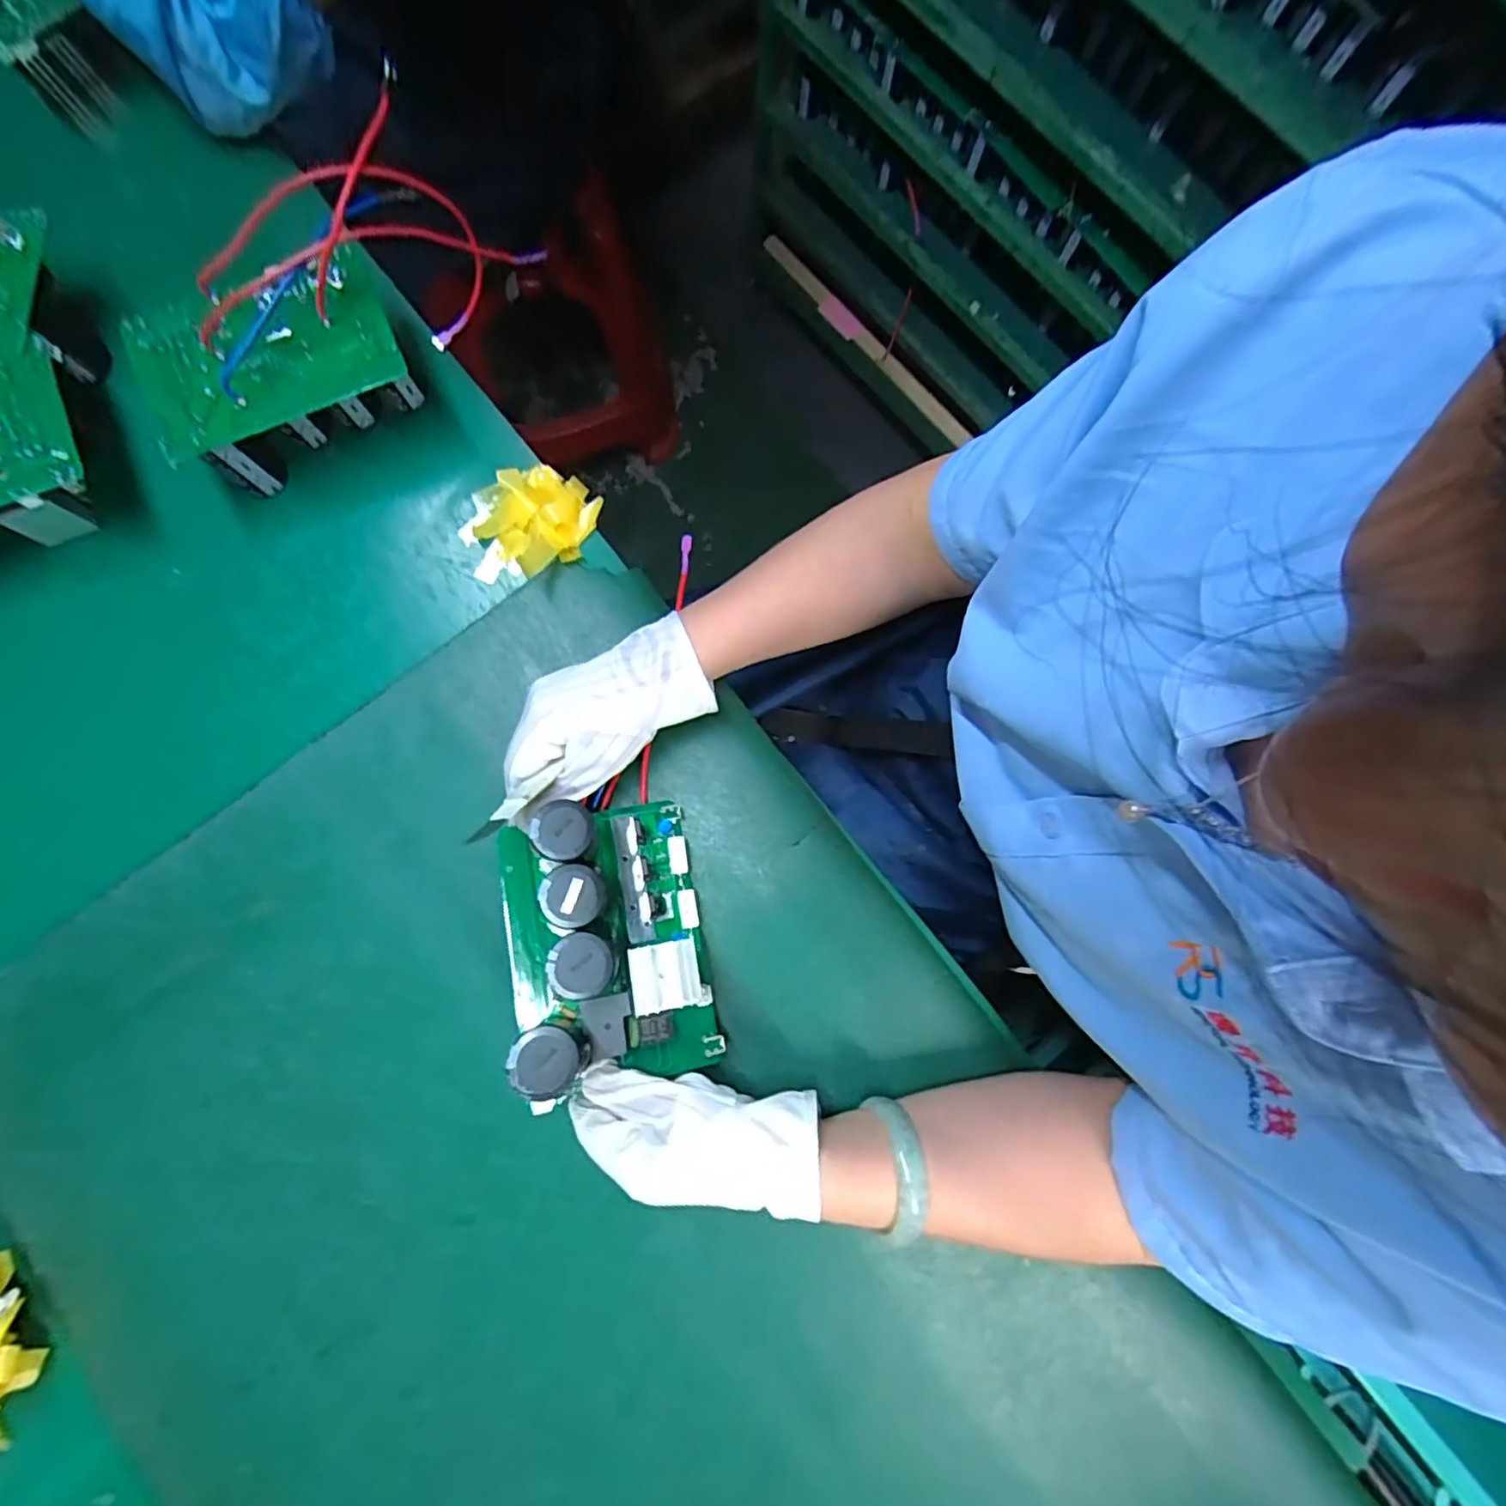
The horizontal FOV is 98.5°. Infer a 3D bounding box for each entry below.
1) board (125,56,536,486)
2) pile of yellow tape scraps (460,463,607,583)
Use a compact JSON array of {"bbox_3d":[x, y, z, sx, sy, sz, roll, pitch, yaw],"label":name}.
[{"bbox_3d":[-0.281,-0.282,0.429,0.236,0.099,0.115,-29,82,-6],"label":"board"},{"bbox_3d":[-0.155,-0.160,0.445,0.094,0.025,0.075,-41,83,-8],"label":"pile of yellow tape scraps"}]

